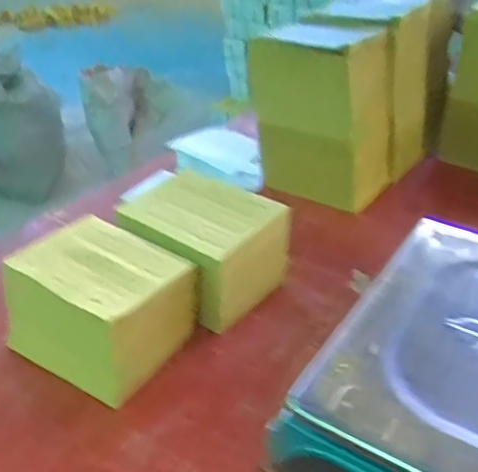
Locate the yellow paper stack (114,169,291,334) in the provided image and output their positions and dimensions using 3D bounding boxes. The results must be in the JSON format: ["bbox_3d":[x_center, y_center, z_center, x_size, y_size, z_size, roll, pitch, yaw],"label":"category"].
[{"bbox_3d":[-0.033,0.012,0.640,0.168,0.102,0.122,25,41,33],"label":"yellow paper stack"}]

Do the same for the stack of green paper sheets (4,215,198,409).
[{"bbox_3d":[-0.139,0.070,0.577,0.162,0.101,0.133,21,40,29],"label":"stack of green paper sheets"}]

